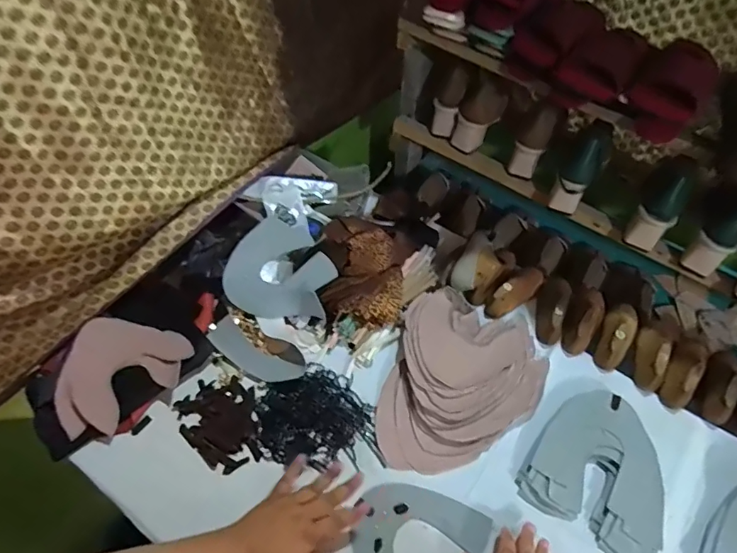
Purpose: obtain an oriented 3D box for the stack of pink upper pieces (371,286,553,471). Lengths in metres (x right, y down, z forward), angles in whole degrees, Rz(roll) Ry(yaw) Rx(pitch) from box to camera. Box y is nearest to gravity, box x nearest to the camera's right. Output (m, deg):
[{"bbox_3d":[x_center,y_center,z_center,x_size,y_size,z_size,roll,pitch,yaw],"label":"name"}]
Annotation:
[{"bbox_3d":[0.149,0.155,0.720,0.230,0.045,0.297,15,55,10],"label":"stack of pink upper pieces"}]

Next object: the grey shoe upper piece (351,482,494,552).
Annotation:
[{"bbox_3d":[0.057,0.341,0.602,0.154,0.009,0.152,29,58,15],"label":"grey shoe upper piece"}]

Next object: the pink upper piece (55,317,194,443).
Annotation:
[{"bbox_3d":[-0.365,0.151,0.696,0.164,0.045,0.176,0,54,-1],"label":"pink upper piece"}]

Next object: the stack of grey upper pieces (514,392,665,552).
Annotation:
[{"bbox_3d":[0.326,0.261,0.654,0.179,0.026,0.194,28,58,18],"label":"stack of grey upper pieces"}]

